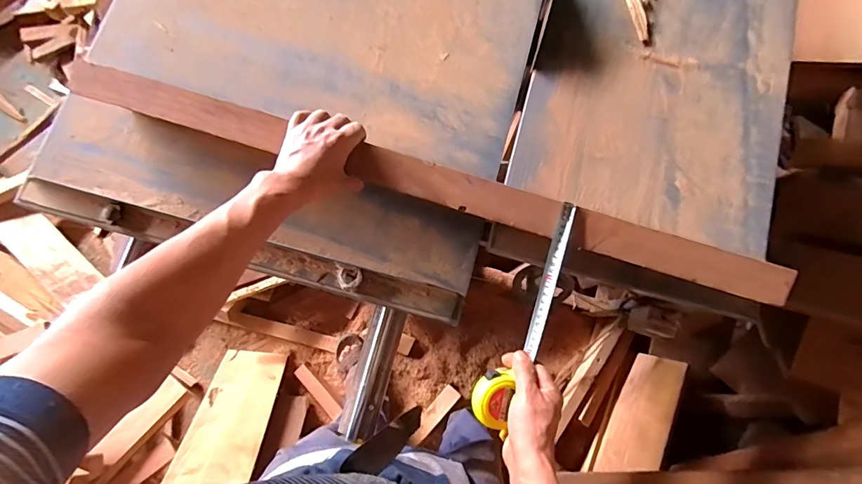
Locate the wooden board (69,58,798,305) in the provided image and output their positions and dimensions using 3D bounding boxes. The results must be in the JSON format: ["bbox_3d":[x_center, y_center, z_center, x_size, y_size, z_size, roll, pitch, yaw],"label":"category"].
[{"bbox_3d":[-0.024,-0.083,0.544,0.937,0.034,0.047,17,80,3],"label":"wooden board"}]

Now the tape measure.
[{"bbox_3d":[0.126,0.094,0.536,0.052,0.032,0.289,24,87,5],"label":"tape measure"}]

